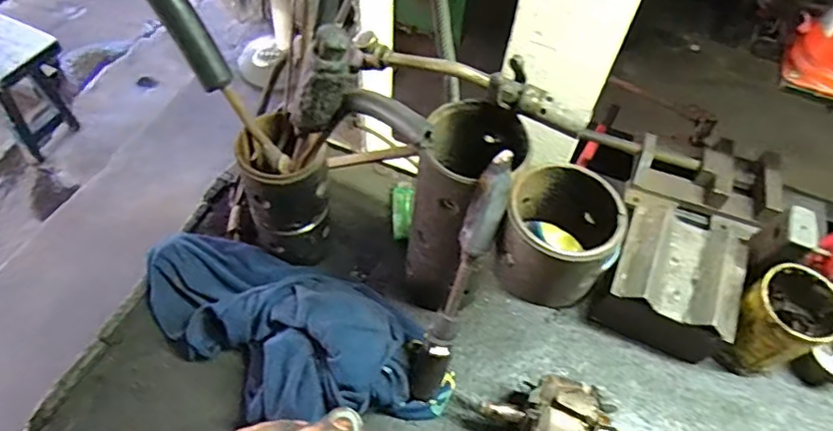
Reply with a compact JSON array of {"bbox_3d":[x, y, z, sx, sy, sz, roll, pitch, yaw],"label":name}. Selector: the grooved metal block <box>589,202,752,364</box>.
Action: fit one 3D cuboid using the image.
[{"bbox_3d":[0.264,0.073,0.589,0.123,0.098,0.118,21,56,11],"label":"grooved metal block"}]

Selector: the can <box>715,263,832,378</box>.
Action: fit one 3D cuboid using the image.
[{"bbox_3d":[0.353,0.110,0.557,0.090,0.118,0.069,-25,60,-20],"label":"can"}]

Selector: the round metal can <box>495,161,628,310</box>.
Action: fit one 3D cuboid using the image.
[{"bbox_3d":[0.111,0.014,0.442,0.086,0.078,0.089,17,56,8],"label":"round metal can"}]

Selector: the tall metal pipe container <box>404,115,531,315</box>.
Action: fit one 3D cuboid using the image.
[{"bbox_3d":[0.040,0.009,0.536,0.081,0.234,0.087,2,55,-3],"label":"tall metal pipe container"}]

